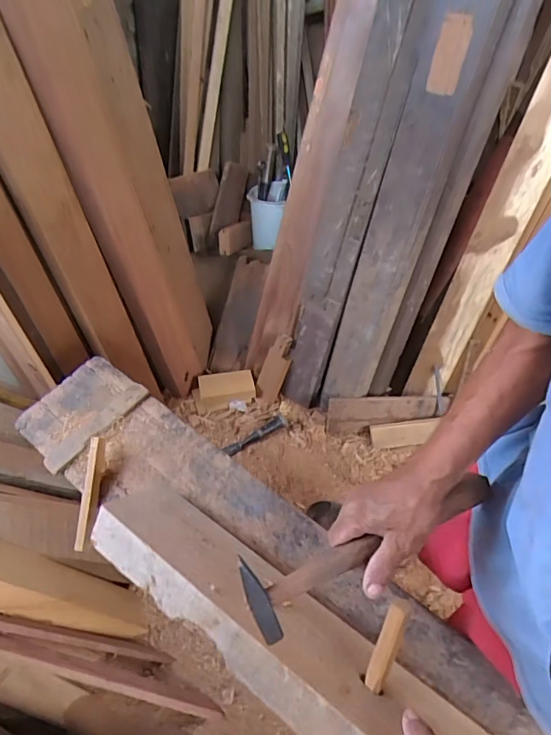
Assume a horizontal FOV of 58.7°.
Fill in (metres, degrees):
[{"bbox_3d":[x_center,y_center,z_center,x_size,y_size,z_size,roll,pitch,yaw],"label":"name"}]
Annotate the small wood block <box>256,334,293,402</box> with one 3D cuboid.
[{"bbox_3d":[0.000,0.004,1.486,0.083,0.231,0.022,10,29,-24],"label":"small wood block"}]

